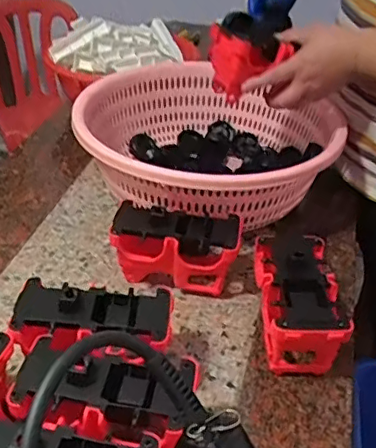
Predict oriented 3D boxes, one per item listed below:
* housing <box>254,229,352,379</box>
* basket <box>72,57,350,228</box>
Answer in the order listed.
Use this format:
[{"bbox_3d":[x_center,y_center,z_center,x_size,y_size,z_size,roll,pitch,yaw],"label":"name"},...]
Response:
[{"bbox_3d":[0.118,0.092,0.634,0.077,0.101,0.146,1,35,-2],"label":"housing"},{"bbox_3d":[0.021,-0.108,0.857,0.365,0.150,0.353,2,35,-1],"label":"basket"}]

